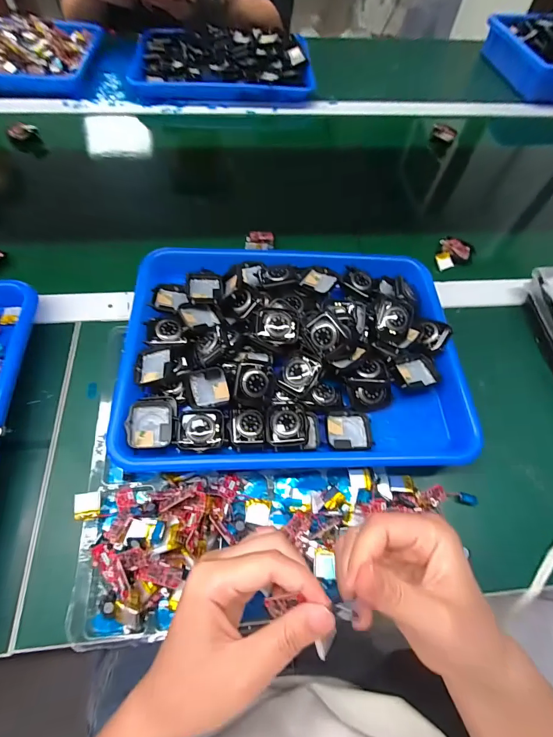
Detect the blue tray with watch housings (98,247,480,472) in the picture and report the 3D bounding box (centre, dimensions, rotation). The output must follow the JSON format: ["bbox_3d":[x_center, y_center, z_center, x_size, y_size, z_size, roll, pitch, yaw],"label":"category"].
[{"bbox_3d":[0.017,-0.027,0.361,0.324,0.065,0.255,0,61,-4],"label":"blue tray with watch housings"}]

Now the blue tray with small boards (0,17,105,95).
[{"bbox_3d":[-0.505,-0.582,0.644,0.342,0.053,0.217,0,61,-4],"label":"blue tray with small boards"}]

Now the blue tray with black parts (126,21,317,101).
[{"bbox_3d":[-0.099,-0.570,0.645,0.319,0.045,0.237,-1,61,-4],"label":"blue tray with black parts"}]

